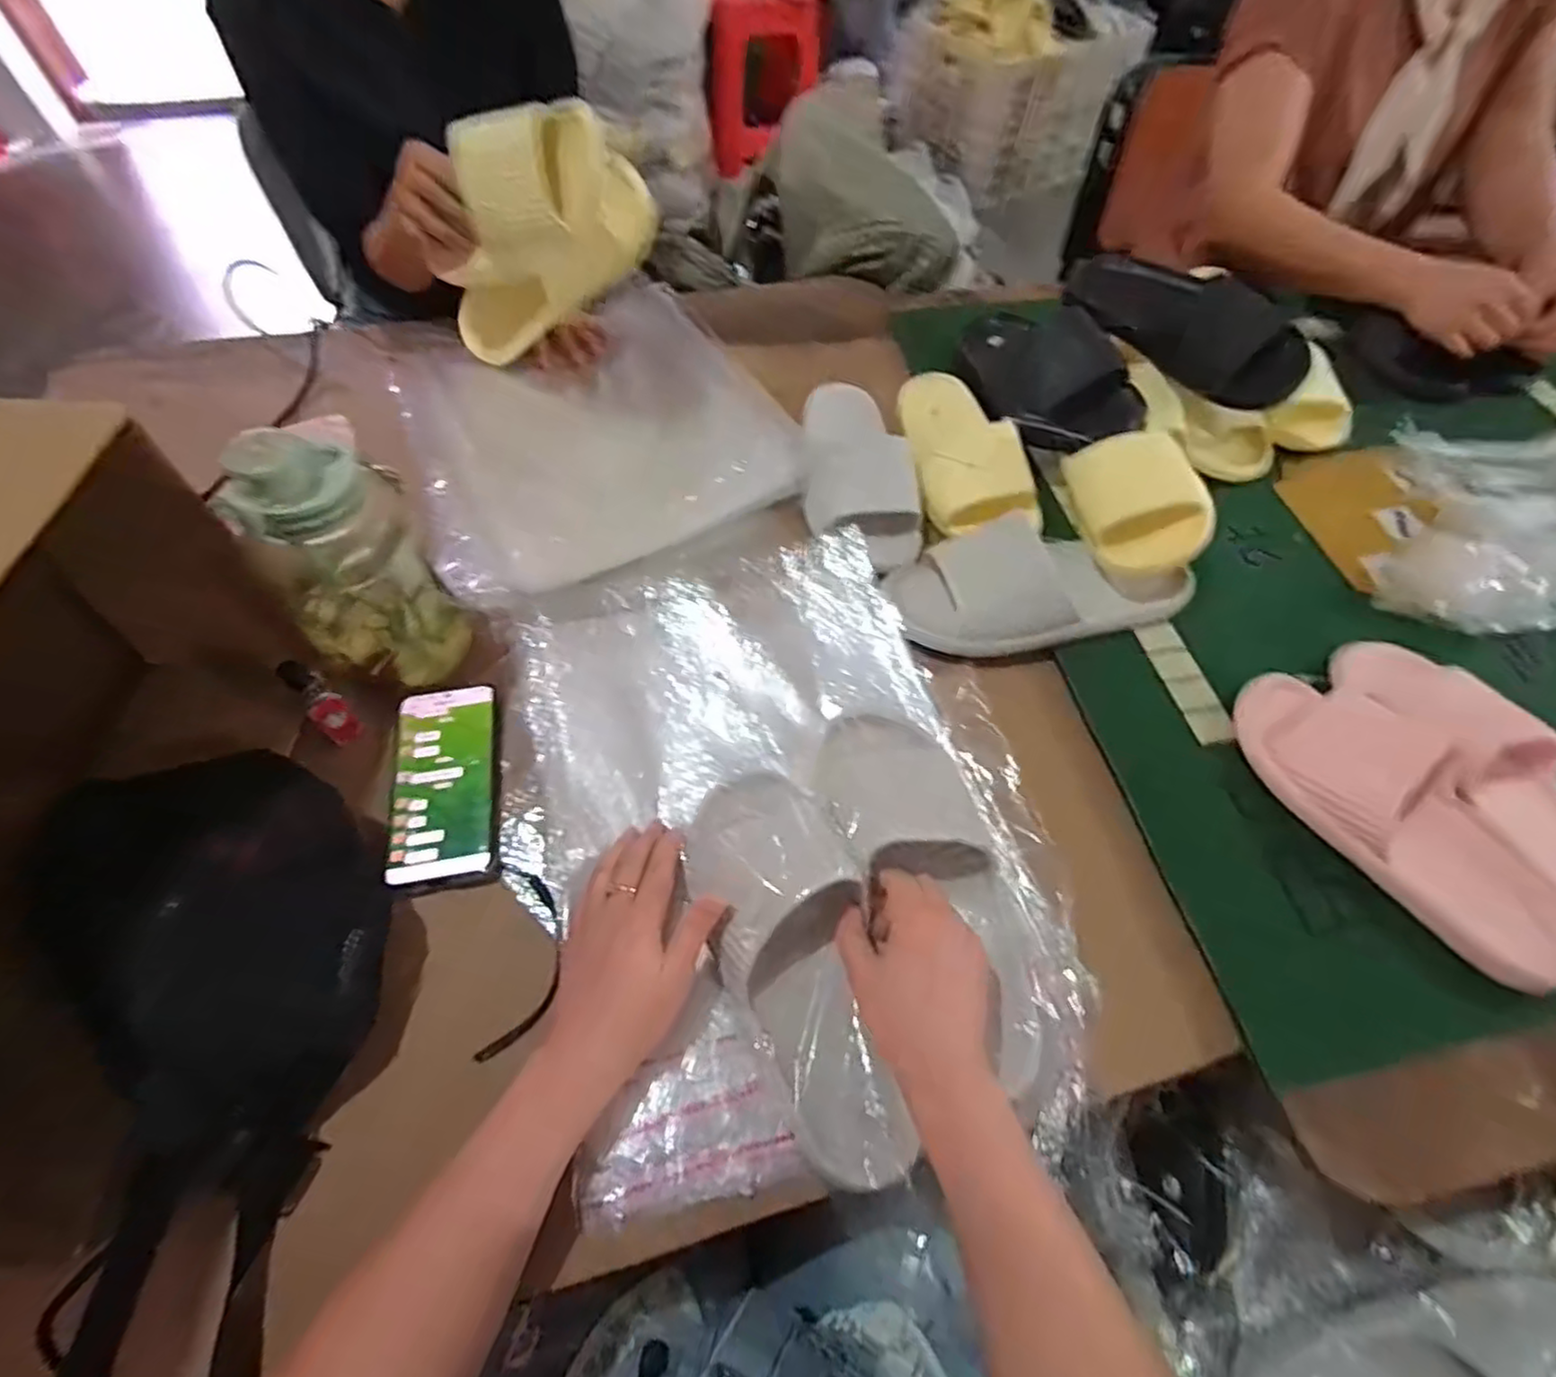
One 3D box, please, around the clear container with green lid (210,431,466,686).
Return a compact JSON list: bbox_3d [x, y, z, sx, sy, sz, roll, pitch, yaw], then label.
[{"bbox_3d":[-0.302,-0.084,0.506,0.083,0.197,0.082,28,62,15],"label":"clear container with green lid"}]

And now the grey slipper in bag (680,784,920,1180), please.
[{"bbox_3d":[0.011,0.167,0.451,0.097,0.067,0.259,-15,63,-10],"label":"grey slipper in bag"}]

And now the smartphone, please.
[{"bbox_3d":[-0.253,0.069,0.533,0.077,0.011,0.162,-12,60,-8],"label":"smartphone"}]

